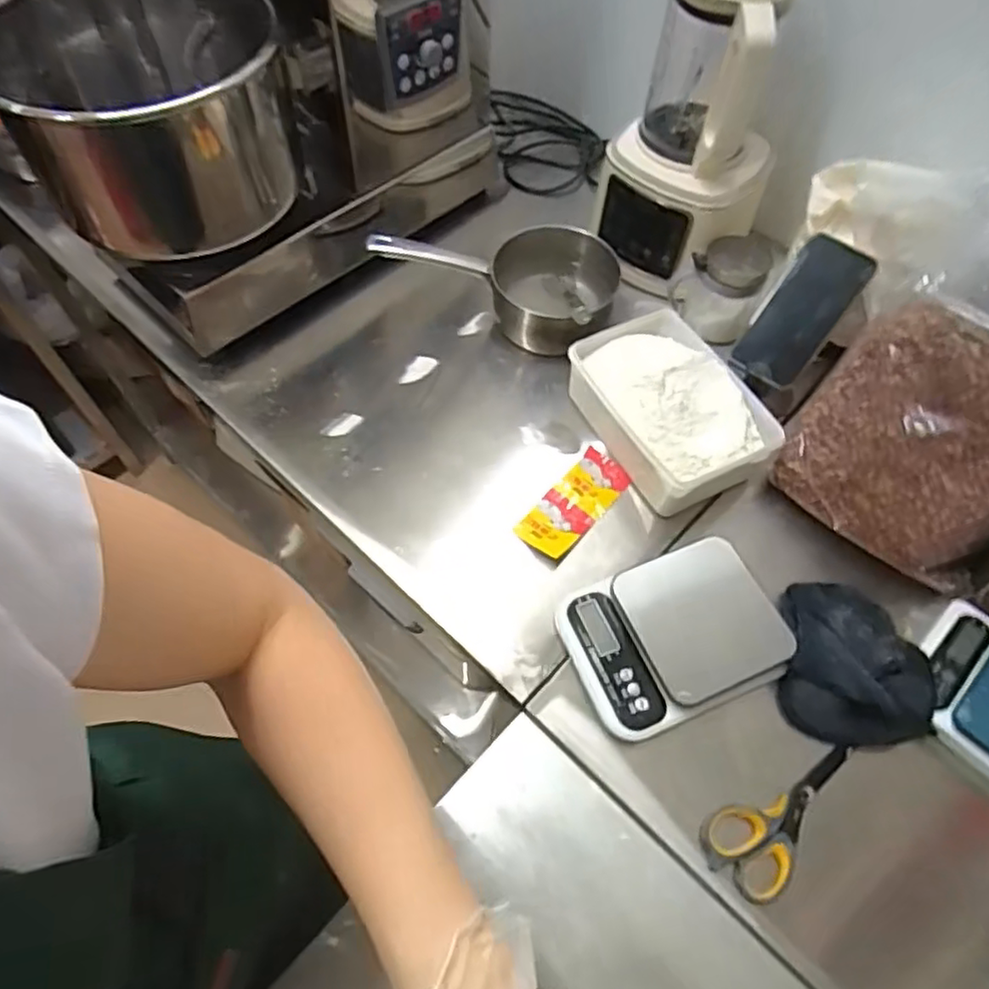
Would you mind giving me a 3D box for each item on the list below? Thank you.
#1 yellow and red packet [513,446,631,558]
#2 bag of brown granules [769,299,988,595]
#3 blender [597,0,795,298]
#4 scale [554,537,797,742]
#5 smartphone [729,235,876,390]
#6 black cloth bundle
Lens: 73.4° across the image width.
[{"bbox_3d":[0.088,0.009,0.729,0.059,0.018,0.140,38,65,20],"label":"yellow and red packet"},{"bbox_3d":[0.408,-0.039,0.637,0.047,0.237,0.232,-17,62,-45],"label":"bag of brown granules"},{"bbox_3d":[0.230,-0.423,0.785,0.184,0.312,0.177,30,63,16],"label":"blender"},{"bbox_3d":[0.171,0.136,0.637,0.197,0.031,0.146,-18,61,-12],"label":"scale"},{"bbox_3d":[0.337,-0.198,0.731,0.074,0.155,0.015,37,24,16],"label":"smartphone"},{"bbox_3d":[0.343,0.157,0.617,0.137,0.049,0.143,16,60,8],"label":"black cloth bundle"}]

